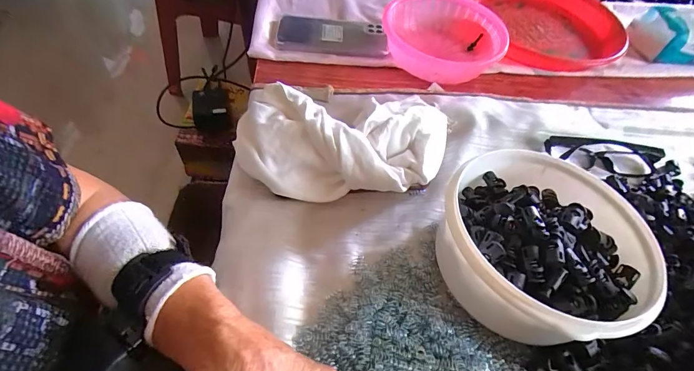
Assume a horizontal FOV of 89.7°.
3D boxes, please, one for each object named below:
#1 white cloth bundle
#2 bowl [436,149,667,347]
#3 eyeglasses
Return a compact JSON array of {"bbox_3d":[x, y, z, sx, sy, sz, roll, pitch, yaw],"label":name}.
[{"bbox_3d":[-0.005,-0.038,0.361,0.217,0.066,0.117,9,54,1],"label":"white cloth bundle"},{"bbox_3d":[0.158,0.051,0.297,0.162,0.085,0.153,3,55,-5],"label":"bowl"},{"bbox_3d":[0.299,-0.036,0.404,0.134,0.026,0.038,7,54,-1],"label":"eyeglasses"}]

